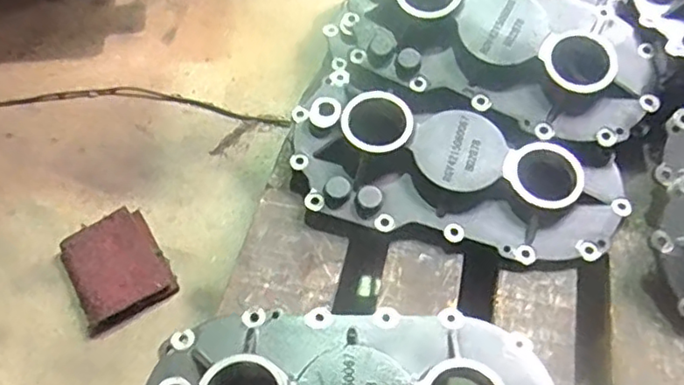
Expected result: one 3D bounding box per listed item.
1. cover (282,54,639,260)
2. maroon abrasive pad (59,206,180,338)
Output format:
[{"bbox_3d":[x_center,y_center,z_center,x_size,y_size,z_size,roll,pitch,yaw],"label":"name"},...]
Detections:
[{"bbox_3d":[0.133,-0.030,0.728,0.405,0.054,0.194,17,59,6],"label":"cover"},{"bbox_3d":[-0.307,0.101,0.831,0.124,0.026,0.152,-29,59,-18],"label":"maroon abrasive pad"}]

